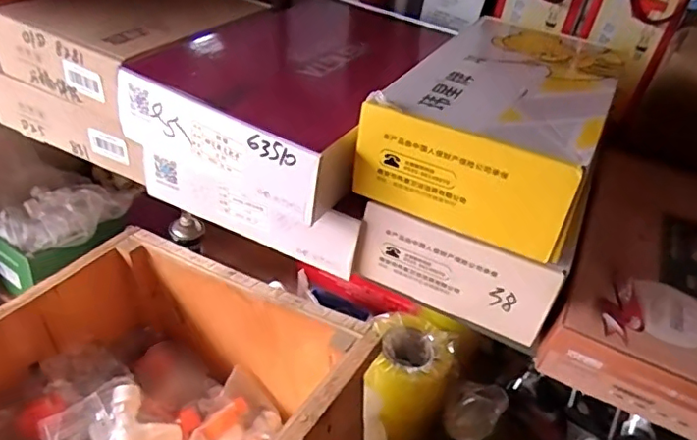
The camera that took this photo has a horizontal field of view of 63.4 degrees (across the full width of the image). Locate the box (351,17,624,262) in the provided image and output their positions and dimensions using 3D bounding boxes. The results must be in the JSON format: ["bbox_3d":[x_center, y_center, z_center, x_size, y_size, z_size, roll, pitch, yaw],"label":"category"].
[{"bbox_3d":[0.156,-0.104,0.543,0.172,0.083,0.310,24,40,19],"label":"box"}]

